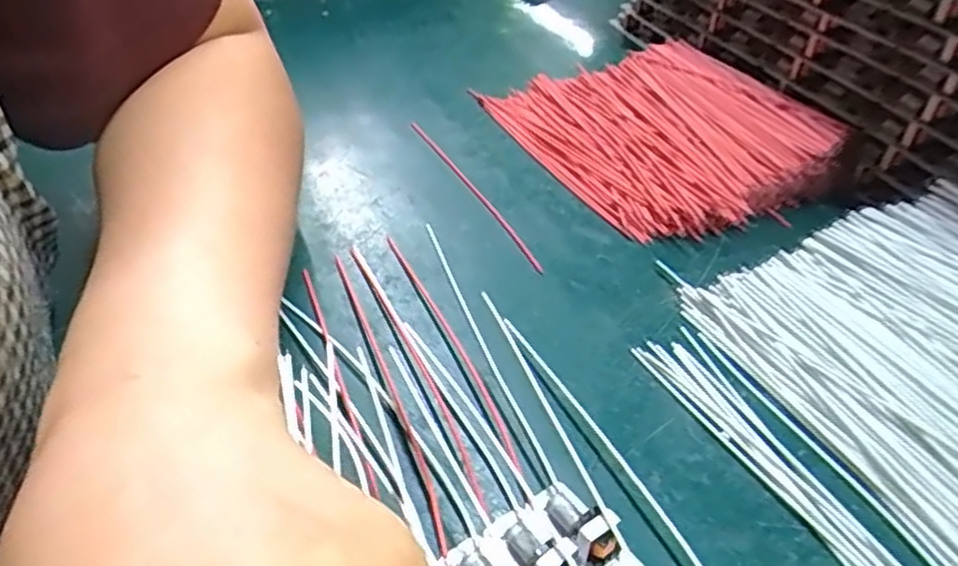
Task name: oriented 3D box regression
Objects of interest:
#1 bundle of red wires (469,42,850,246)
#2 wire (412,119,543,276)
[{"bbox_3d":[0.091,-0.082,0.366,0.121,0.027,0.153,-18,43,-20],"label":"bundle of red wires"},{"bbox_3d":[-0.004,-0.047,0.340,0.006,0.004,0.141,-17,41,-20],"label":"wire"}]

